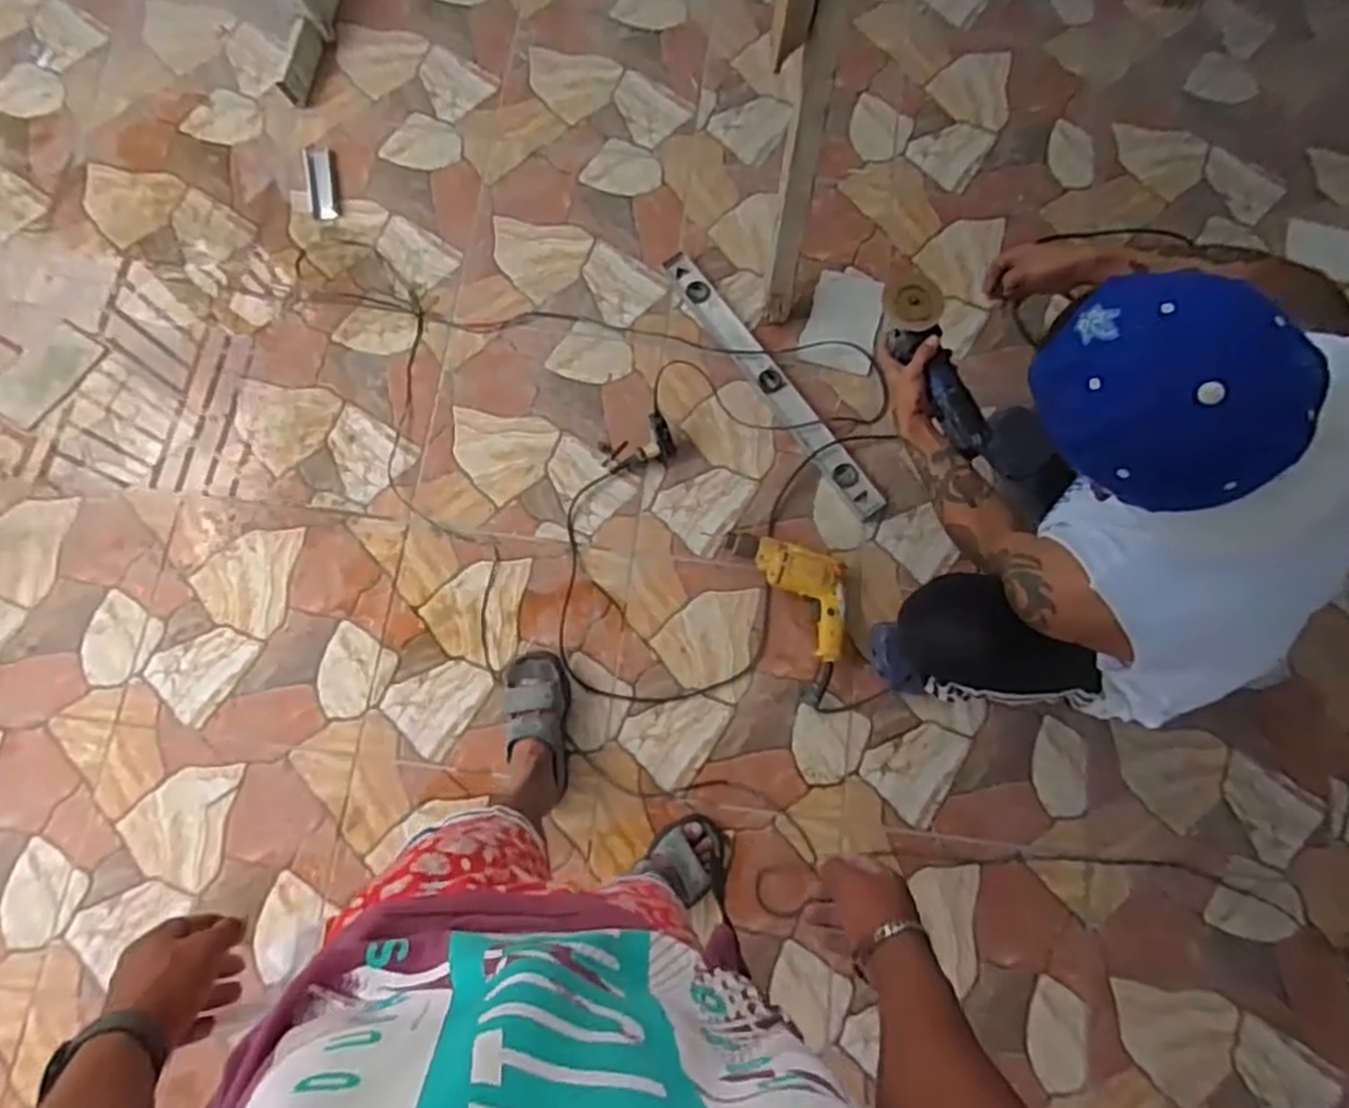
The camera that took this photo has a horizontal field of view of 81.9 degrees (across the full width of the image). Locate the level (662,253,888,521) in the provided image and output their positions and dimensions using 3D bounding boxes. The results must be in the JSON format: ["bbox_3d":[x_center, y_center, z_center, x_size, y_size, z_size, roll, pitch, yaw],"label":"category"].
[{"bbox_3d":[0.176,-0.306,1.392,0.056,0.021,0.584,-36,83,-7],"label":"level"}]

